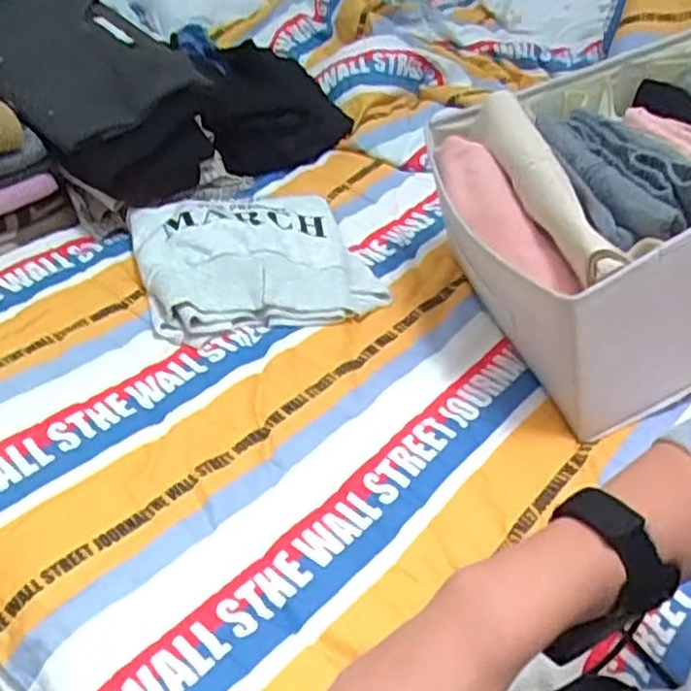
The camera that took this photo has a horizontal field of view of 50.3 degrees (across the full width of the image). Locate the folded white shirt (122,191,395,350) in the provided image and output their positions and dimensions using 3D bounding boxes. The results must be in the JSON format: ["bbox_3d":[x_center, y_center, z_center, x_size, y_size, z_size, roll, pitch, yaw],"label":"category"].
[{"bbox_3d":[-0.108,-0.113,0.896,0.276,0.056,0.227,-11,44,-19],"label":"folded white shirt"}]

